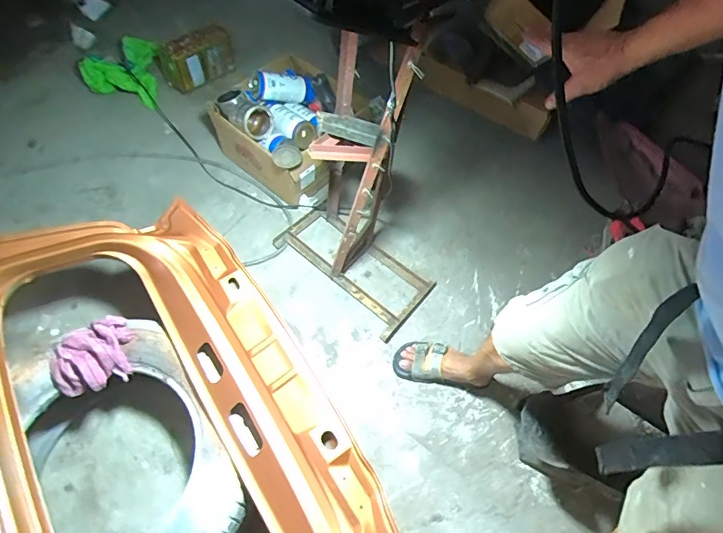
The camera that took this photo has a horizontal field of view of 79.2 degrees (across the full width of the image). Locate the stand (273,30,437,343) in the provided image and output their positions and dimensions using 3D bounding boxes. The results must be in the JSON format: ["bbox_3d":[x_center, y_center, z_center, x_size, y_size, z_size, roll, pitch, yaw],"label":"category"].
[{"bbox_3d":[0.001,-0.171,1.108,0.466,0.628,0.295,35,64,16],"label":"stand"}]

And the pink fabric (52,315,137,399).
[{"bbox_3d":[-0.596,0.198,0.967,0.178,0.074,0.131,-25,64,-16],"label":"pink fabric"}]

